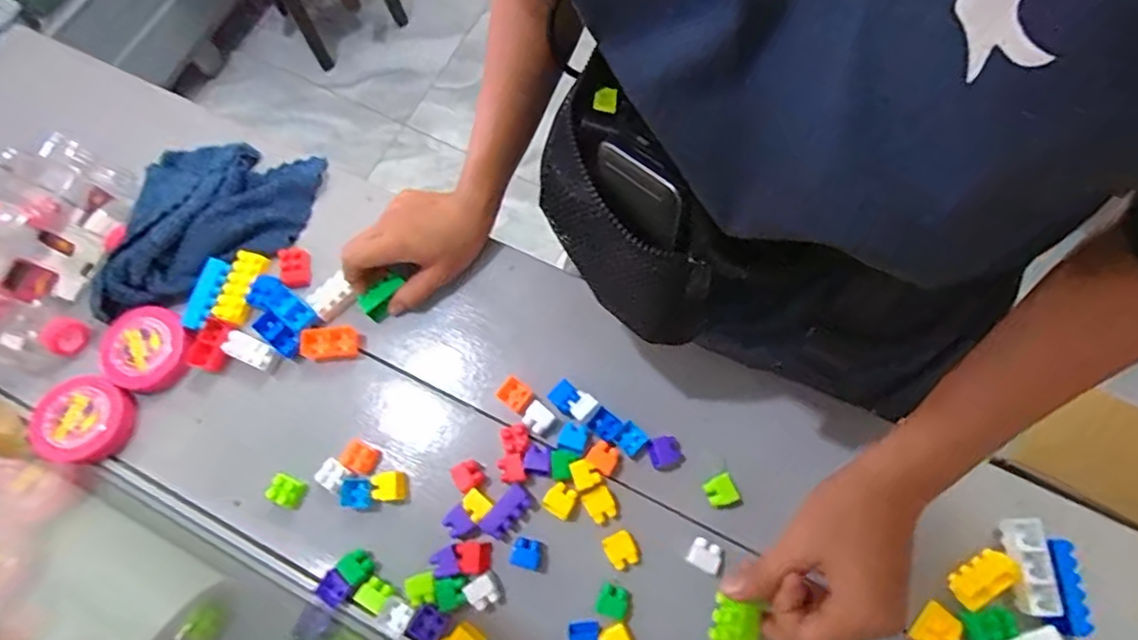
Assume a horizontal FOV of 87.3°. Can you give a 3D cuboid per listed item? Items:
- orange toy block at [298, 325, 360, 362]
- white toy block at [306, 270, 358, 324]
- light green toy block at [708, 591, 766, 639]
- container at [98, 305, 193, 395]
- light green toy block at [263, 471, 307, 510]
[{"bbox_3d":[-0.191,0.019,0.475,0.045,0.013,0.026,-5,72,1],"label":"orange toy block"},{"bbox_3d":[-0.192,-0.018,0.485,0.035,0.013,0.026,-43,76,-11],"label":"white toy block"},{"bbox_3d":[0.089,0.170,0.322,0.024,0.016,0.033,17,74,8],"label":"light green toy block"},{"bbox_3d":[-0.340,0.023,0.479,0.068,0.012,0.064,-1,72,2],"label":"container"},{"bbox_3d":[-0.211,0.127,0.442,0.025,0.013,0.022,19,74,8],"label":"light green toy block"}]

